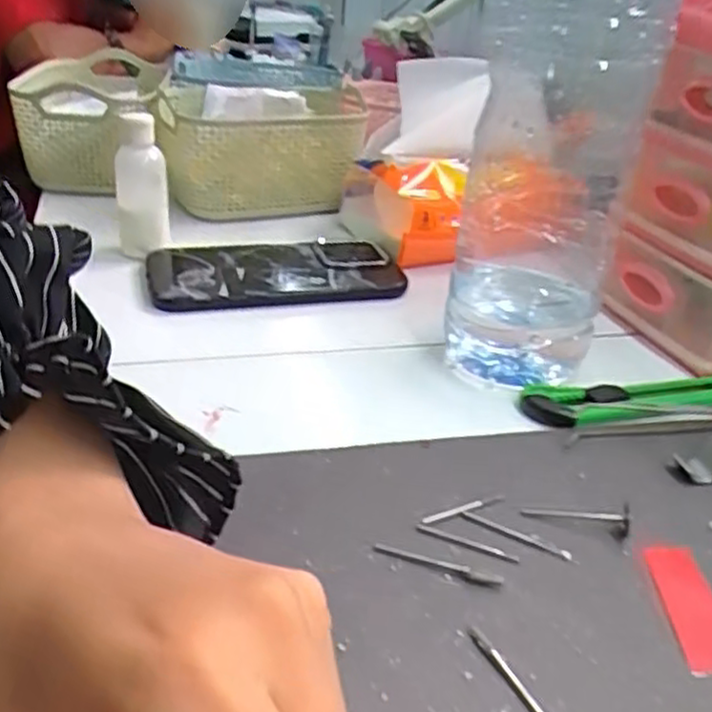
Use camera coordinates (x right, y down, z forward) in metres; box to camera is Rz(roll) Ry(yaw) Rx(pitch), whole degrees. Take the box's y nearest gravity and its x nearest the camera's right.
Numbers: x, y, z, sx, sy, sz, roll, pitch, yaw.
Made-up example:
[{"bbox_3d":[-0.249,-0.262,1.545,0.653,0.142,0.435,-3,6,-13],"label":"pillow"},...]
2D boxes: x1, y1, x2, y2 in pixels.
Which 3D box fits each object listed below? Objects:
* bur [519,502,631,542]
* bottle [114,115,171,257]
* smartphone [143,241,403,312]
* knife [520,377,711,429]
[{"bbox_3d":[0.094,0.067,0.312,0.044,0.010,0.011,7,30,5],"label":"bur"},{"bbox_3d":[-0.147,-0.113,0.505,0.033,0.098,0.029,-6,31,-17],"label":"bottle"},{"bbox_3d":[-0.055,-0.058,0.505,0.164,0.011,0.078,-7,39,-18],"label":"smartphone"},{"bbox_3d":[0.157,0.024,0.402,0.133,0.009,0.035,-1,30,-10],"label":"knife"}]

